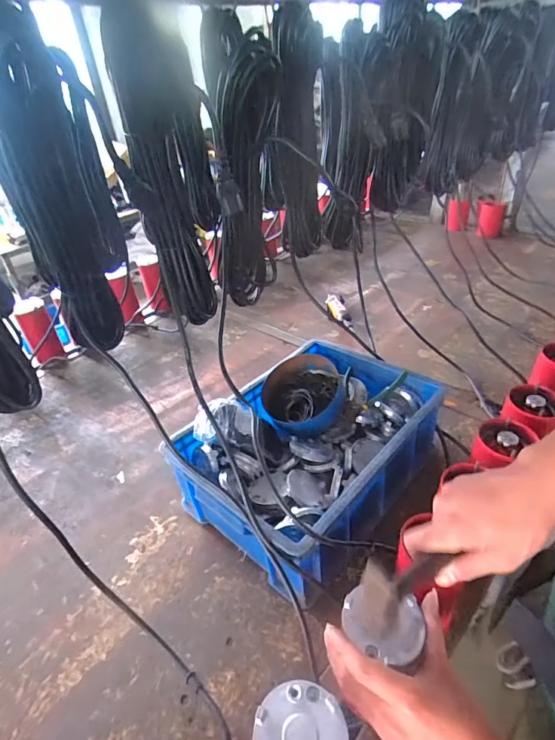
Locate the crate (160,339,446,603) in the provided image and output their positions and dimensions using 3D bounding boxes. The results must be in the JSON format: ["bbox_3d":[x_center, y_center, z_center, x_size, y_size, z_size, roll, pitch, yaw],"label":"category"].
[{"bbox_3d":[0.059,0.141,0.725,0.294,0.197,0.416,20,43,33],"label":"crate"}]

